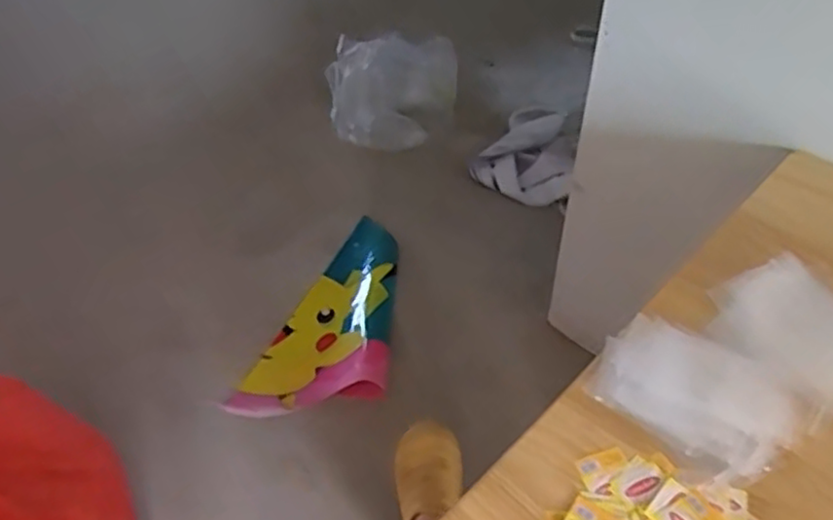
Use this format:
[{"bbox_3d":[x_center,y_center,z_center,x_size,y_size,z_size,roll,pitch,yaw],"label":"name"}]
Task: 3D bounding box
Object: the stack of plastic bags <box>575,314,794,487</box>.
[{"bbox_3d":[0.216,0.106,0.554,0.108,0.019,0.144,-36,54,-22],"label":"stack of plastic bags"}]

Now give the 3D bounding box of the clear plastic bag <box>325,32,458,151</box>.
[{"bbox_3d":[-0.044,-0.383,1.570,0.294,0.220,0.184,-11,47,-9],"label":"clear plastic bag"}]

